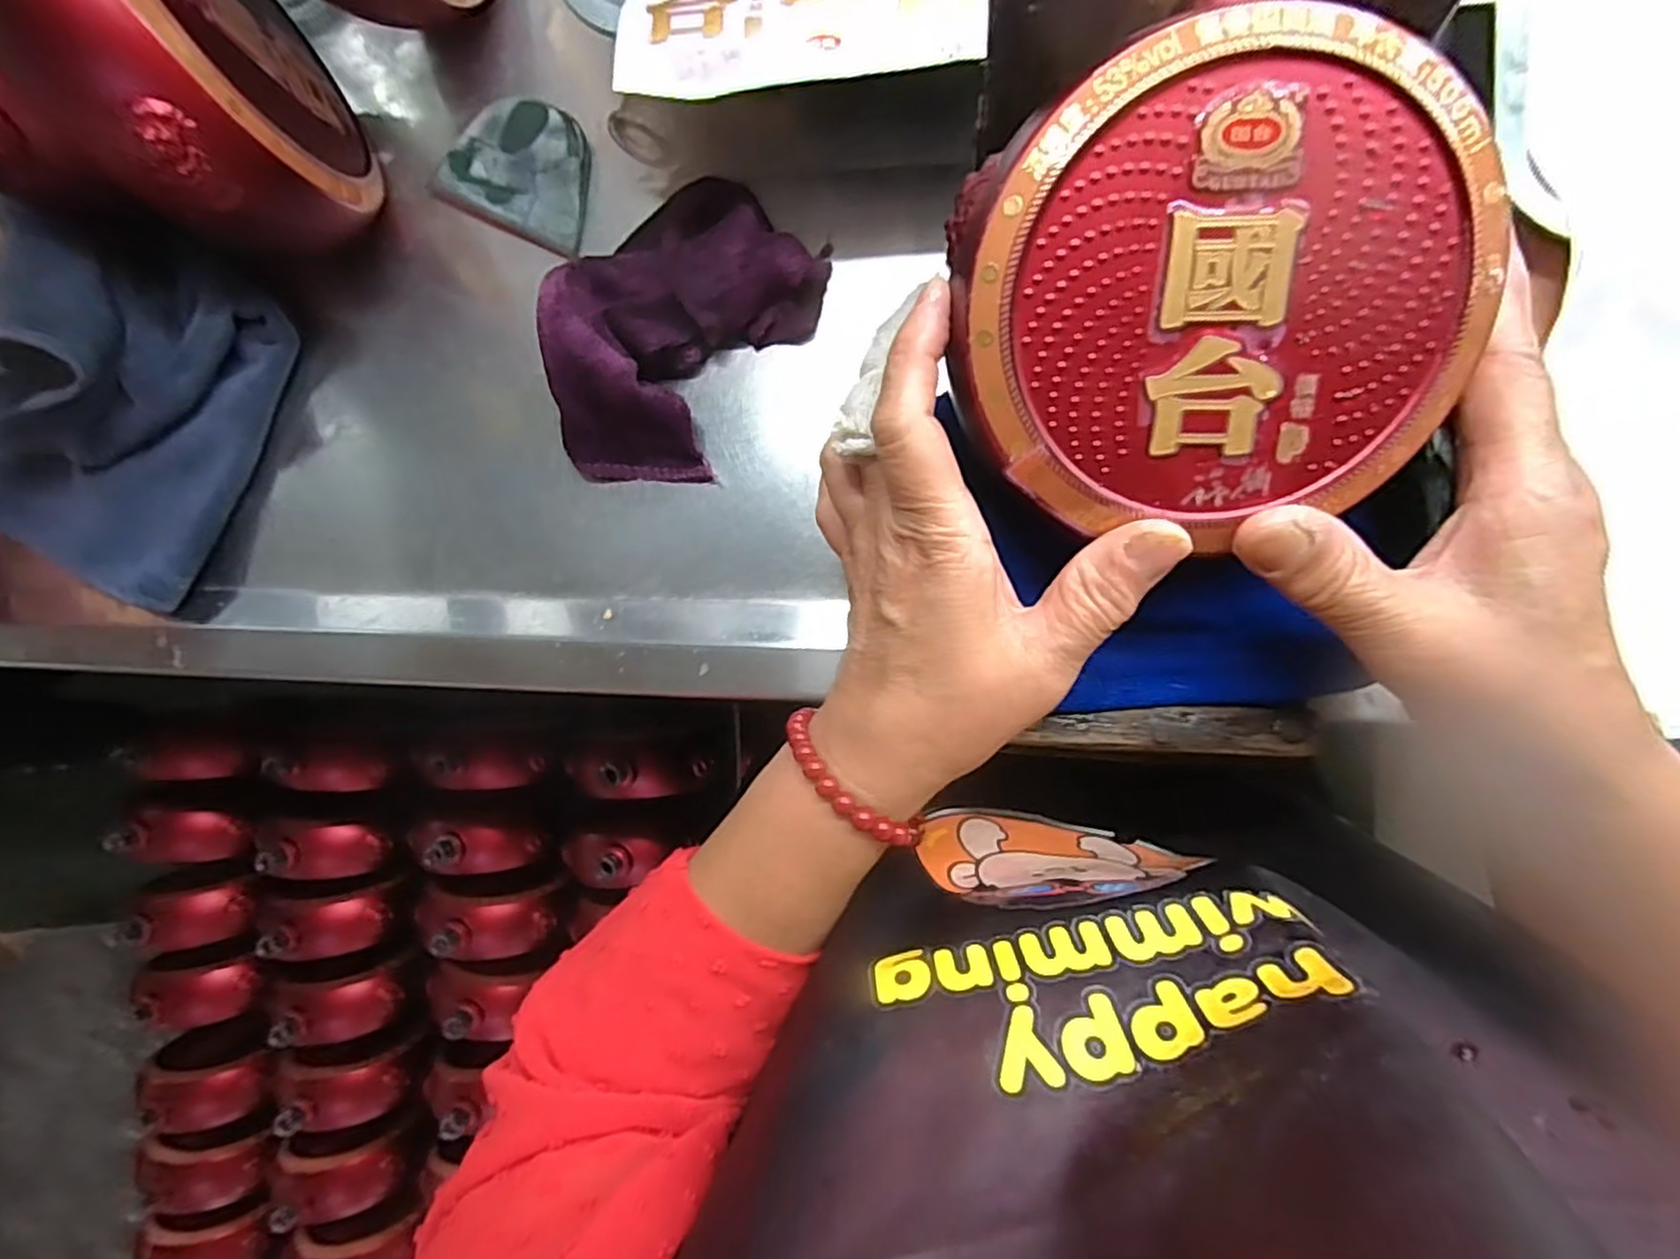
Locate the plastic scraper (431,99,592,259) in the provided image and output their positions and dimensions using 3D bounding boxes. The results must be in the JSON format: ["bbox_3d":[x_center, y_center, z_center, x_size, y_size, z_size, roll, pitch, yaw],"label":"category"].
[{"bbox_3d":[-0.152,-0.221,0.339,0.079,0.012,0.055,28,95,6],"label":"plastic scraper"}]

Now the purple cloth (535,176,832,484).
[{"bbox_3d":[-0.079,-0.131,0.312,0.096,0.036,0.134,36,96,6],"label":"purple cloth"}]

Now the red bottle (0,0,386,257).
[{"bbox_3d":[-0.264,-0.218,0.276,0.067,0.132,0.138,-24,88,8],"label":"red bottle"}]

